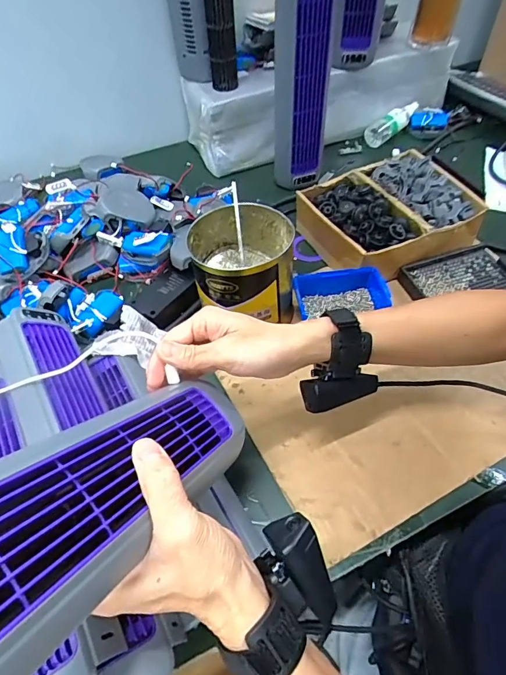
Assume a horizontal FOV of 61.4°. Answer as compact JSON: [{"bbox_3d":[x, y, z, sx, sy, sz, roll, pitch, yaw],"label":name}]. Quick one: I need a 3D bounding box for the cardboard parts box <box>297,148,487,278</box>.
[{"bbox_3d":[0.191,-0.180,0.620,0.217,0.067,0.171,-23,55,-15],"label":"cardboard parts box"}]

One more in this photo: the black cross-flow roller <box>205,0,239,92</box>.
[{"bbox_3d":[-0.054,-0.520,0.672,0.046,0.222,0.033,-10,52,-5],"label":"black cross-flow roller"}]

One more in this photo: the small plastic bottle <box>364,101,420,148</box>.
[{"bbox_3d":[0.285,-0.439,0.873,0.043,0.034,0.164,37,62,27],"label":"small plastic bottle"}]

